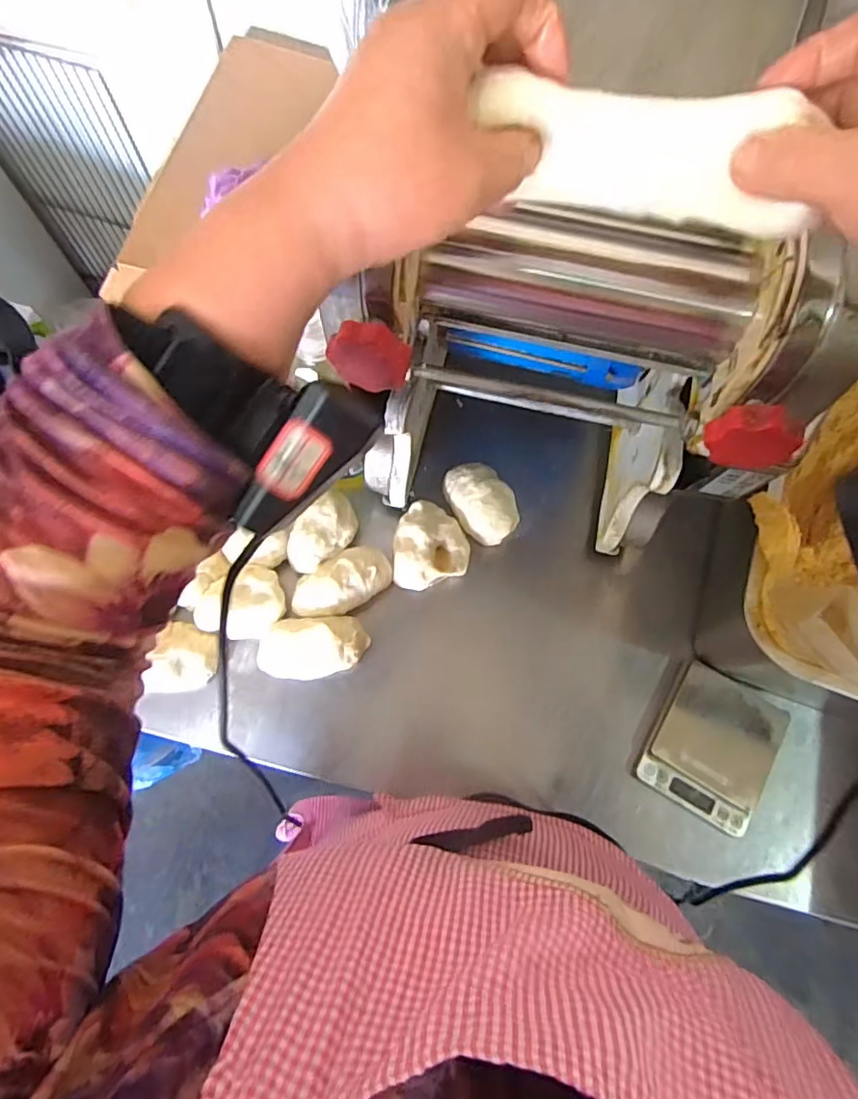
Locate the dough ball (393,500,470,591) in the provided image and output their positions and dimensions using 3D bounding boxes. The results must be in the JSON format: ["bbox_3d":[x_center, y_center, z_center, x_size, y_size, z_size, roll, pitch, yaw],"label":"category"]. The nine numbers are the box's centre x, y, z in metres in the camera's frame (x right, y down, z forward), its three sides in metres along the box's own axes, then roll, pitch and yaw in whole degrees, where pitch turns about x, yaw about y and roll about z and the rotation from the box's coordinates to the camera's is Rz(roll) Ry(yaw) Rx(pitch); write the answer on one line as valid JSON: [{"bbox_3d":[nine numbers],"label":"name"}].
[{"bbox_3d":[0.003,-0.002,0.592,0.078,0.043,0.089,0,70,-2],"label":"dough ball"}]

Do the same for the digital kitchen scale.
[{"bbox_3d":[0.266,0.182,0.532,0.099,0.020,0.126,32,71,9],"label":"digital kitchen scale"}]

